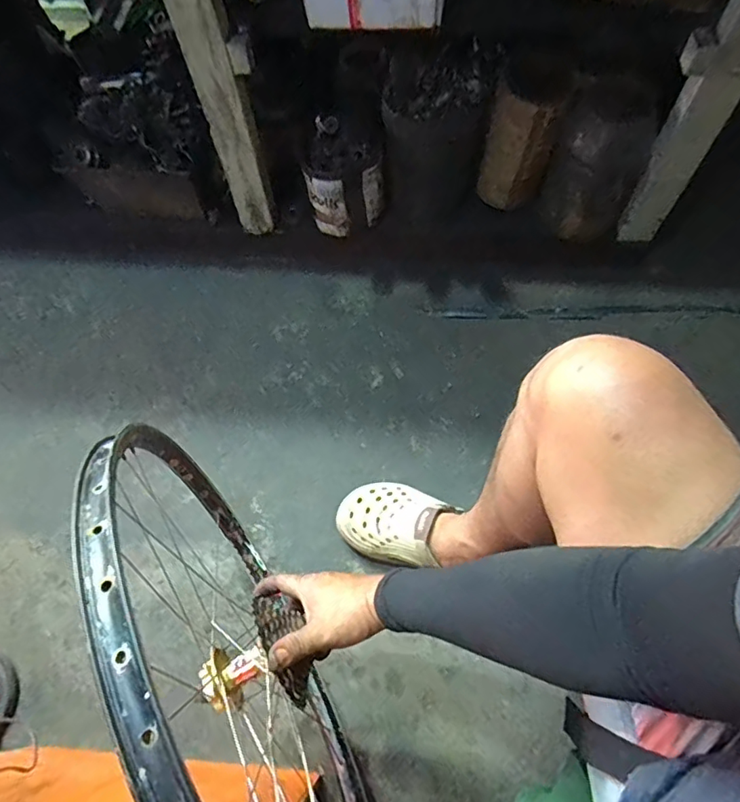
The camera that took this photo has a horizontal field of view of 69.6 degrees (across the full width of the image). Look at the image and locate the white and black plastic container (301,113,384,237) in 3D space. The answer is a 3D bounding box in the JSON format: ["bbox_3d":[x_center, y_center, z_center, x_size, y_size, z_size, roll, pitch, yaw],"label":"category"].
[{"bbox_3d":[-0.047,-0.409,0.977,0.136,0.173,0.109,-2,66,1],"label":"white and black plastic container"}]

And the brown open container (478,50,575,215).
[{"bbox_3d":[0.276,-0.479,0.951,0.118,0.223,0.147,16,68,9],"label":"brown open container"}]

